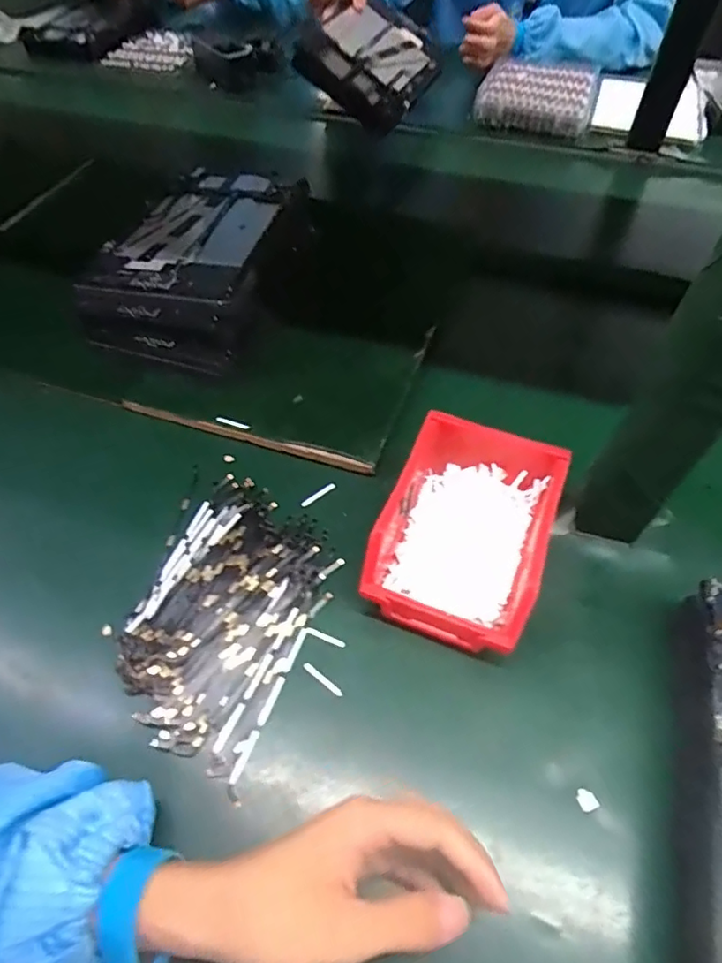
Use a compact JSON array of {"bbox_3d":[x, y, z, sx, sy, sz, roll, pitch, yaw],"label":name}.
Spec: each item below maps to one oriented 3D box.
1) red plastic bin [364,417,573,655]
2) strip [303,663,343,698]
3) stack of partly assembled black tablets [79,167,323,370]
[{"bbox_3d":[0.077,0.032,0.408,0.105,0.070,0.155,20,58,14],"label":"red plastic bin"},{"bbox_3d":[-0.026,0.132,0.381,0.032,0.004,0.005,32,62,20],"label":"strip"},{"bbox_3d":[-0.163,-0.227,0.584,0.158,0.080,0.258,13,57,9],"label":"stack of partly assembled black tablets"}]

